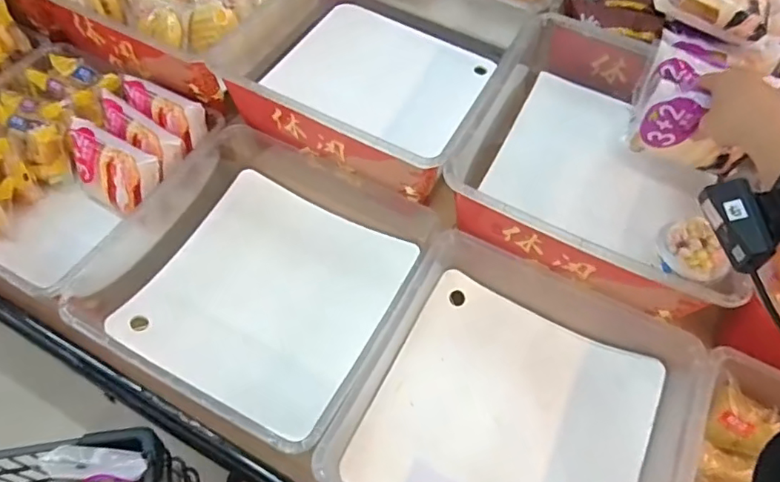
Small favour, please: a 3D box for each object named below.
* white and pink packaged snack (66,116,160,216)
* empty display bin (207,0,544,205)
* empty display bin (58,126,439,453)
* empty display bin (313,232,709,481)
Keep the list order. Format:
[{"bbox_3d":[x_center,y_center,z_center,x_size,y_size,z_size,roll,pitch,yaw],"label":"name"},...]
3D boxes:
[{"bbox_3d":[-0.341,-0.085,0.654,0.125,0.085,0.035,28,30,15],"label":"white and pink packaged snack"},{"bbox_3d":[-0.014,-0.229,0.687,0.321,0.109,0.316,26,62,14],"label":"empty display bin"},{"bbox_3d":[-0.151,0.039,0.619,0.325,0.104,0.301,25,62,13],"label":"empty display bin"},{"bbox_3d":[0.127,0.173,0.536,0.298,0.080,0.291,23,62,12],"label":"empty display bin"}]

